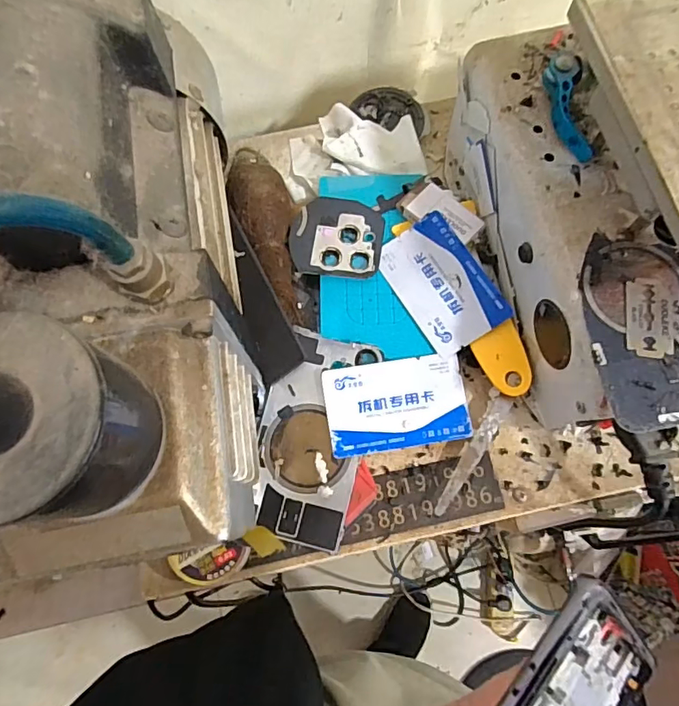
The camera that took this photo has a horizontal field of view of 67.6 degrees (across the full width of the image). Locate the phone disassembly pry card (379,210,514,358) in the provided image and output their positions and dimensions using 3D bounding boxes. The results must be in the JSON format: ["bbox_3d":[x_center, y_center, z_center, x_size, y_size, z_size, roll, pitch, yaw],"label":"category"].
[{"bbox_3d":[0.066,-0.046,0.326,0.054,0.004,0.084,-32,76,3],"label":"phone disassembly pry card"}]

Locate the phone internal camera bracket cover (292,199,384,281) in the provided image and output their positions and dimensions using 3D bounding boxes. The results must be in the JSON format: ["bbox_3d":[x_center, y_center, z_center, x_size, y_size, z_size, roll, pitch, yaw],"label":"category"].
[{"bbox_3d":[-0.002,-0.079,0.341,0.061,0.004,0.058,4,72,1],"label":"phone internal camera bracket cover"}]

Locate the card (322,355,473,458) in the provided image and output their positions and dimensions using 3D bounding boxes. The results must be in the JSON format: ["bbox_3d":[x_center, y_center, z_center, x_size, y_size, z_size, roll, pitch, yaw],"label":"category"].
[{"bbox_3d":[0.035,0.031,0.312,0.085,0.004,0.053,-8,84,-4],"label":"card"}]

